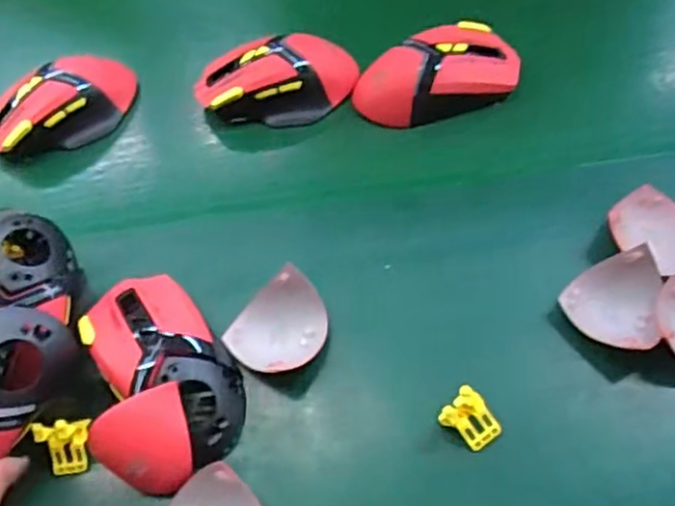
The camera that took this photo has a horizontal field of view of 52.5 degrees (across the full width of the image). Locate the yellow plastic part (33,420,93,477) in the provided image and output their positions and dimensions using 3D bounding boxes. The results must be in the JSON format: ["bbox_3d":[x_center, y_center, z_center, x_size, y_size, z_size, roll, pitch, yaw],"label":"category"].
[{"bbox_3d":[-0.149,0.105,0.375,0.027,0.036,0.011,-16,21,-13],"label":"yellow plastic part"}]

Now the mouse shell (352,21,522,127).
[{"bbox_3d":[0.075,-0.131,0.508,0.120,0.039,0.058,-25,59,-10],"label":"mouse shell"}]

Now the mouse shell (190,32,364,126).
[{"bbox_3d":[-0.045,-0.129,0.517,0.123,0.032,0.062,-10,58,0],"label":"mouse shell"}]

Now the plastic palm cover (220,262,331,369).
[{"bbox_3d":[-0.032,0.043,0.400,0.052,0.025,0.058,37,68,25],"label":"plastic palm cover"}]

